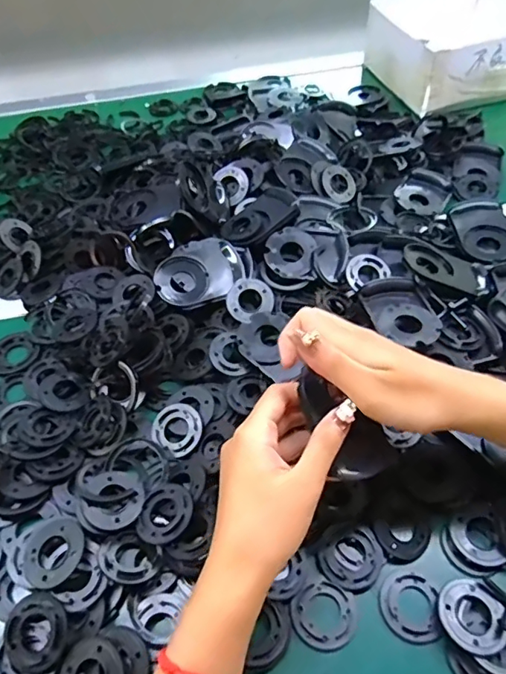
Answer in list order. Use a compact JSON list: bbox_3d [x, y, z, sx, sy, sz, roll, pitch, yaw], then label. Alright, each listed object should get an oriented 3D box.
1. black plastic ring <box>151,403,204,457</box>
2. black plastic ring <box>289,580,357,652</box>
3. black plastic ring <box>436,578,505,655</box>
[{"bbox_3d":[-0.062,0.075,0.419,0.044,0.004,0.039,27,77,24],"label":"black plastic ring"},{"bbox_3d":[0.048,0.187,0.338,0.041,0.007,0.040,-2,51,2],"label":"black plastic ring"},{"bbox_3d":[0.143,0.182,0.329,0.043,0.012,0.043,-2,51,2],"label":"black plastic ring"}]

